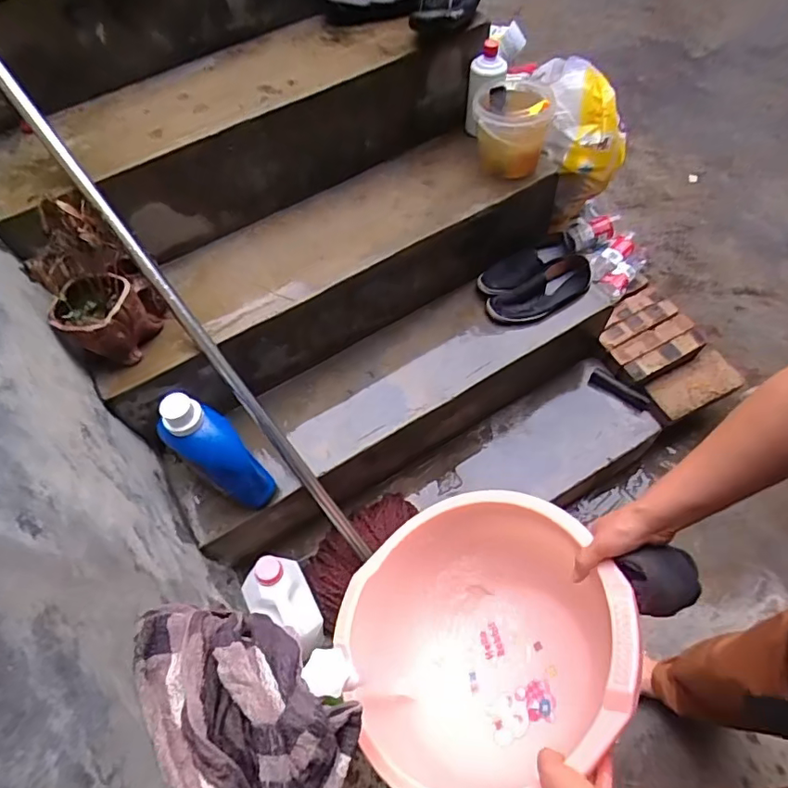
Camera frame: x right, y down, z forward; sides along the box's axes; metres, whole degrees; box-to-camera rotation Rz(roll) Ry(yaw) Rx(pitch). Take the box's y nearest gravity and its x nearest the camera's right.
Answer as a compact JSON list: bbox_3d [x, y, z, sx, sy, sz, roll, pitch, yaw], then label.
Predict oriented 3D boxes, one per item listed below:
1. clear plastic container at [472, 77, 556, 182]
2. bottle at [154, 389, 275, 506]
[{"bbox_3d":[0.251,-0.569,1.131,0.160,0.137,0.182,14,60,10],"label":"clear plastic container"},{"bbox_3d":[-0.296,0.107,0.909,0.066,0.288,0.090,18,59,39],"label":"bottle"}]

